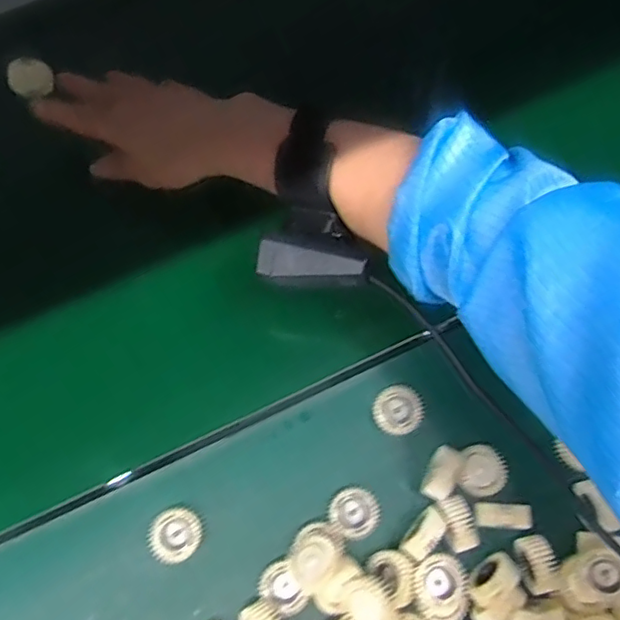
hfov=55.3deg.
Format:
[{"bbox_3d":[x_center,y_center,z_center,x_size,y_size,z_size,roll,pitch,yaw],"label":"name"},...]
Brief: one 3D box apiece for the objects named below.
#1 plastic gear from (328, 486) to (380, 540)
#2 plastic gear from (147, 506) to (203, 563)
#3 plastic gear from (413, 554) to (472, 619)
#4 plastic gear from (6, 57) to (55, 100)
[{"bbox_3d":[0.028,0.128,0.374,0.029,0.008,0.030,0,73,-1],"label":"plastic gear"},{"bbox_3d":[-0.082,0.139,0.365,0.031,0.016,0.030,0,73,-1],"label":"plastic gear"},{"bbox_3d":[0.079,0.166,0.352,0.033,0.013,0.039,-21,75,-7],"label":"plastic gear"},{"bbox_3d":[-0.217,-0.180,0.457,0.029,0.013,0.028,14,73,3],"label":"plastic gear"}]

